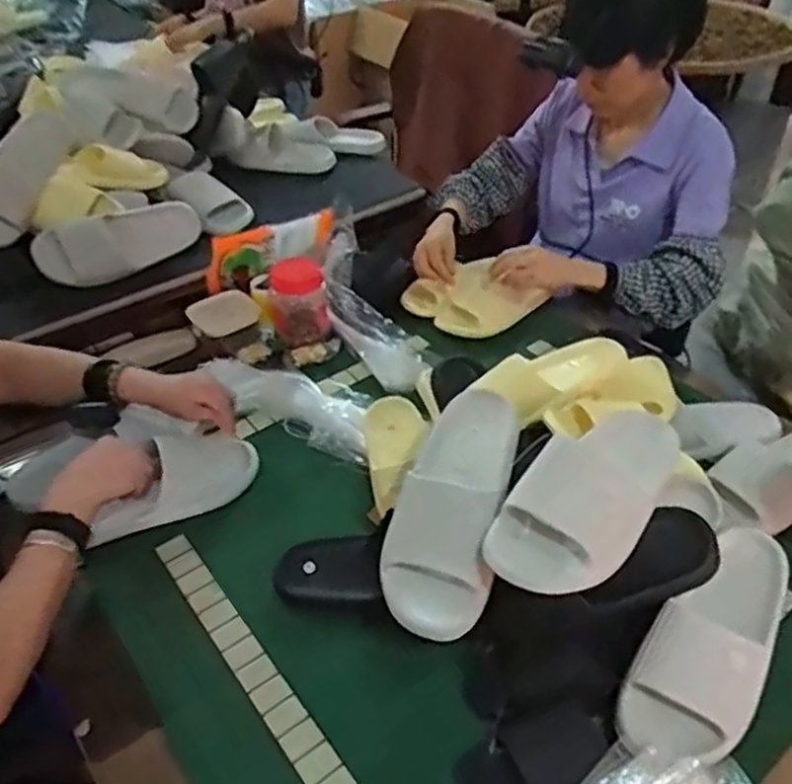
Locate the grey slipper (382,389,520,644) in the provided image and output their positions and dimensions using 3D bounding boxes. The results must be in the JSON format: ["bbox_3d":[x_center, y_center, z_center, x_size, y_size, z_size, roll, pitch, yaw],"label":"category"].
[{"bbox_3d":[0.055,0.103,0.740,0.110,0.069,0.273,10,54,13],"label":"grey slipper"}]

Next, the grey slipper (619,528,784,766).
[{"bbox_3d":[0.305,0.233,0.689,0.101,0.066,0.256,29,63,31],"label":"grey slipper"}]

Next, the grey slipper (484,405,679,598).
[{"bbox_3d":[0.194,0.095,0.703,0.108,0.069,0.235,29,50,31],"label":"grey slipper"}]

